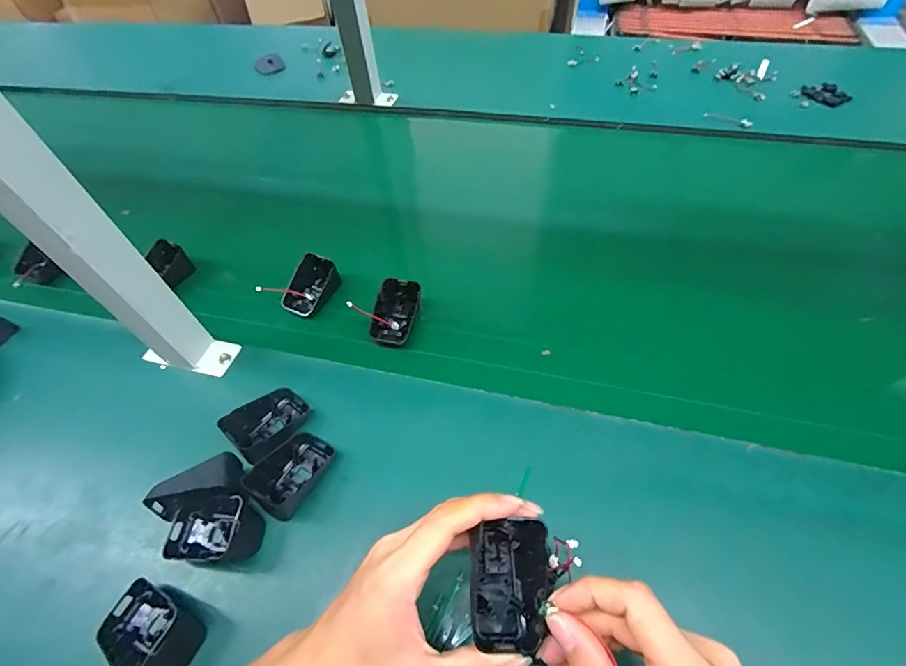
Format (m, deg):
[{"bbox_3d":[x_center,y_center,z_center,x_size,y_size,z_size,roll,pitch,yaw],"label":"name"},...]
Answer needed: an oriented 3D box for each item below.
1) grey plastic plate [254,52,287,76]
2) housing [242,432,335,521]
[{"bbox_3d":[-0.393,-0.575,0.938,0.059,0.007,0.048,-36,92,-13],"label":"grey plastic plate"},{"bbox_3d":[-0.140,0.119,0.376,0.048,0.040,0.073,26,61,22],"label":"housing"}]

